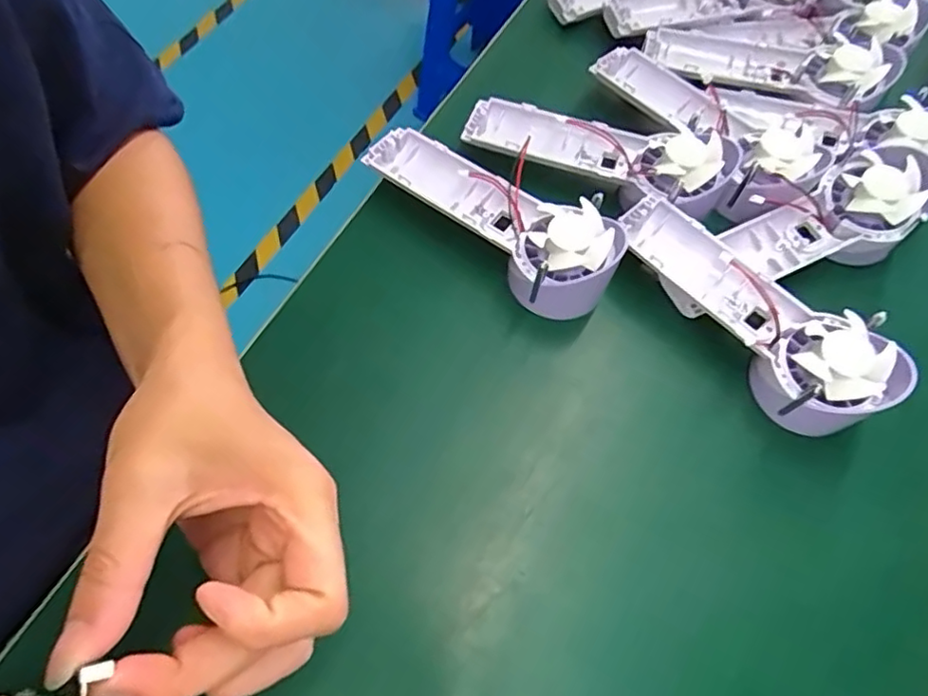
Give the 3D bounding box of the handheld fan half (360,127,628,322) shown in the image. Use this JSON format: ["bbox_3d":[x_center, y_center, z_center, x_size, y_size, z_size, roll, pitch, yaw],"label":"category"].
[{"bbox_3d":[0.016,-0.084,0.388,0.171,0.052,0.059,36,65,15],"label":"handheld fan half"}]

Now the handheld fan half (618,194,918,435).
[{"bbox_3d":[0.160,-0.019,0.361,0.170,0.050,0.064,38,66,16],"label":"handheld fan half"}]

